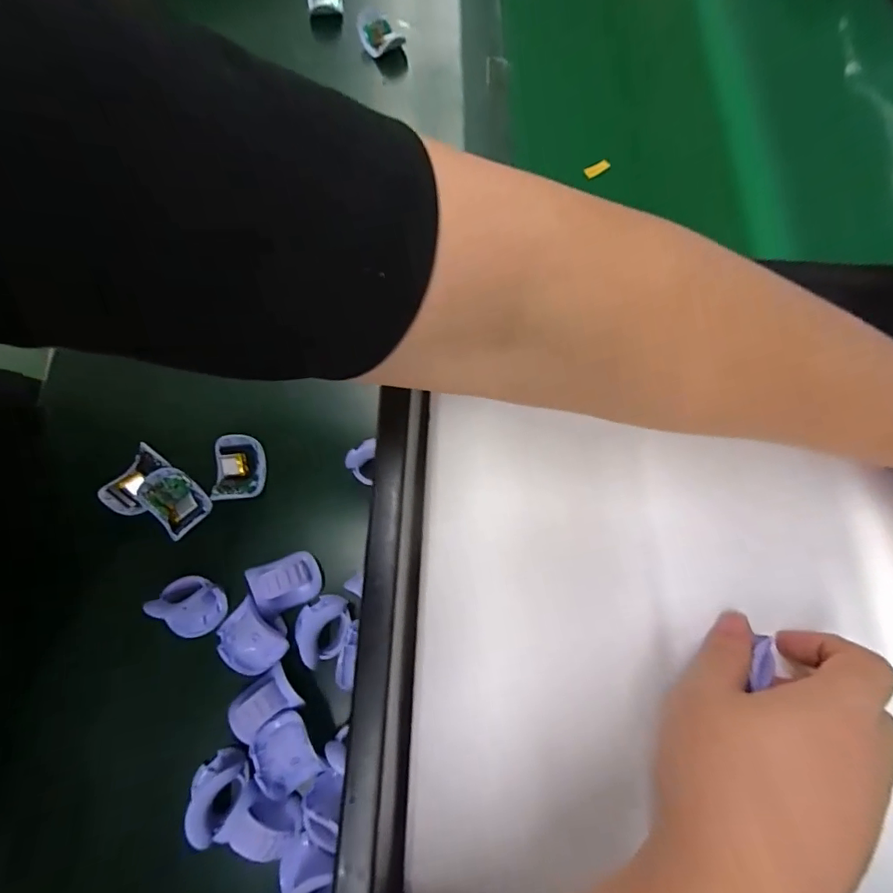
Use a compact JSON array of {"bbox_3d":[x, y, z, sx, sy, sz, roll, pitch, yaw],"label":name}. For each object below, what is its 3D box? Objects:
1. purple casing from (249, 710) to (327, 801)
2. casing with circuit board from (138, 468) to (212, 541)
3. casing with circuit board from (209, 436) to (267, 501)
[{"bbox_3d":[-0.084,0.161,0.251,0.026,0.021,0.037,-26,75,-8],"label":"purple casing"},{"bbox_3d":[-0.168,0.035,0.295,0.030,0.017,0.039,-43,78,-12],"label":"casing with circuit board"},{"bbox_3d":[-0.133,0.015,0.305,0.028,0.015,0.041,-3,73,-2],"label":"casing with circuit board"}]

